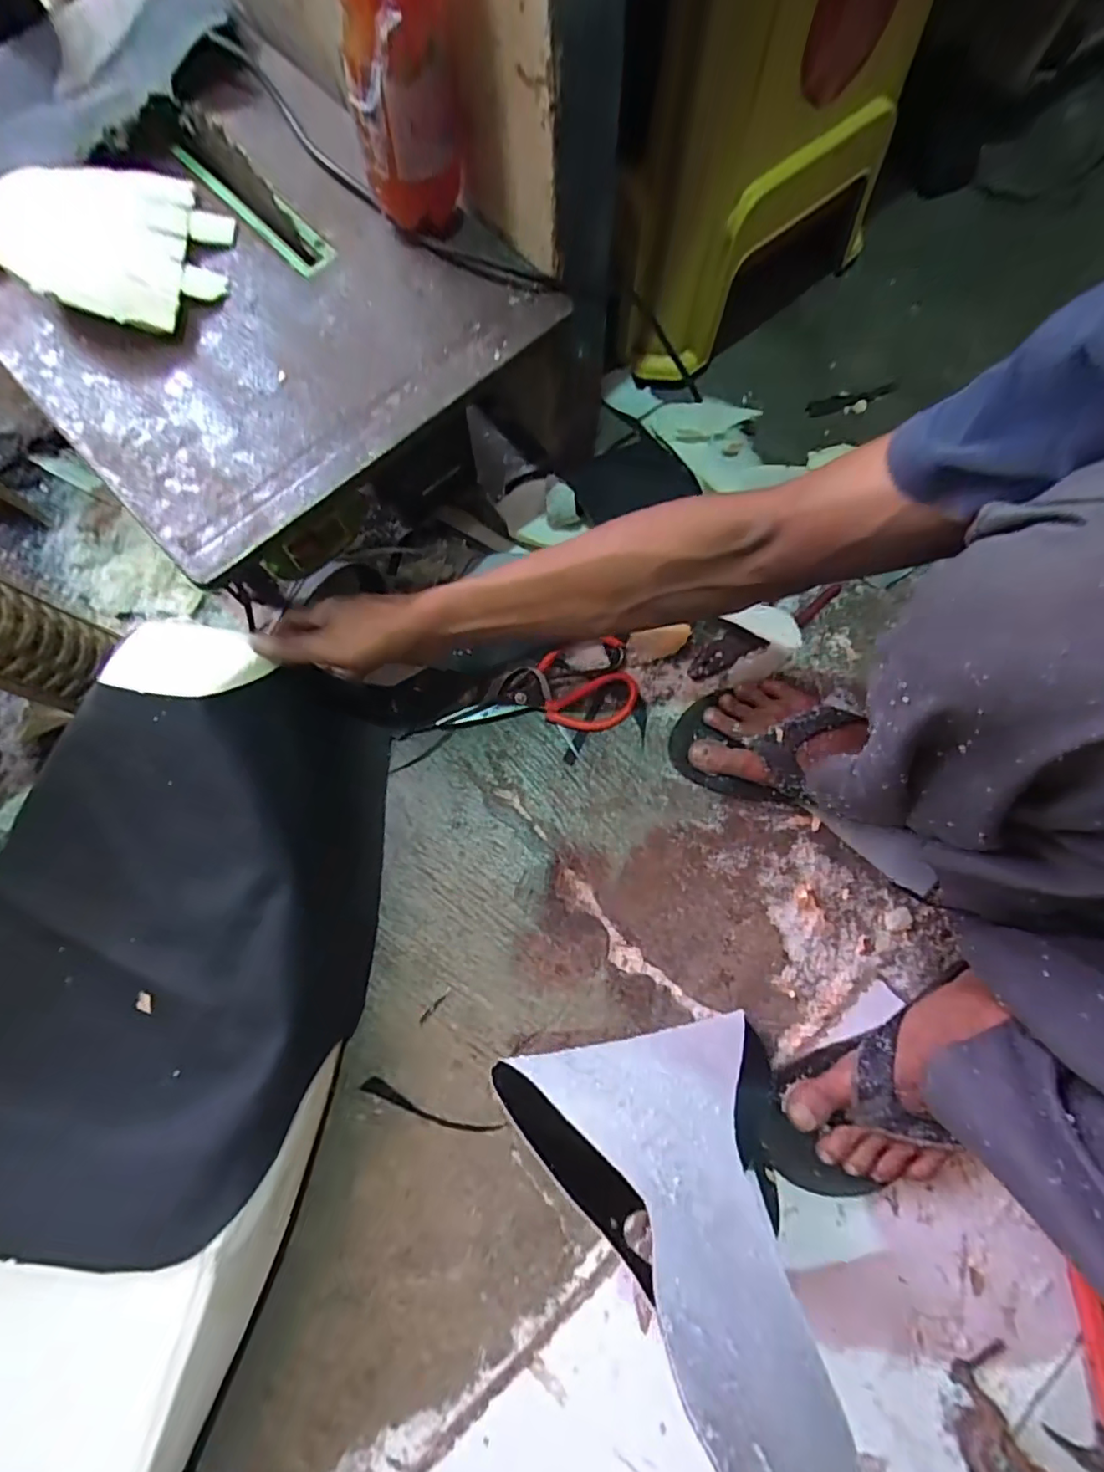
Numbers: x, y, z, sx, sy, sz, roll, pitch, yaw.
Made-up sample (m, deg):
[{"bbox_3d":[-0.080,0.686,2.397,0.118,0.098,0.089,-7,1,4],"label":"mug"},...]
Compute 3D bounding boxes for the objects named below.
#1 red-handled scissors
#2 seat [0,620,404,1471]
[{"bbox_3d":[-0.012,-0.035,0.592,0.201,0.025,0.088,-17,87,-8],"label":"red-handled scissors"},{"bbox_3d":[-0.305,0.241,0.428,0.249,0.154,0.652,9,75,3],"label":"seat"}]

